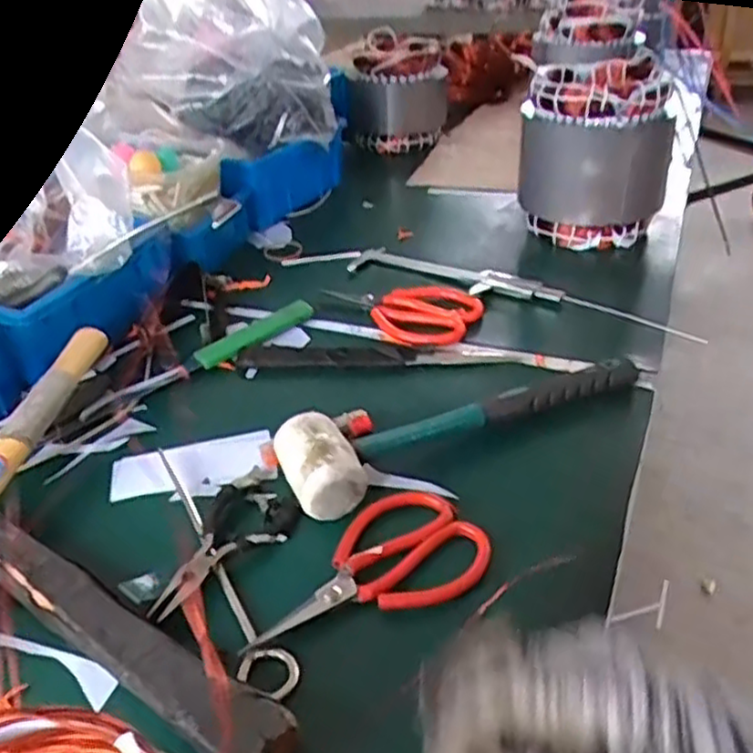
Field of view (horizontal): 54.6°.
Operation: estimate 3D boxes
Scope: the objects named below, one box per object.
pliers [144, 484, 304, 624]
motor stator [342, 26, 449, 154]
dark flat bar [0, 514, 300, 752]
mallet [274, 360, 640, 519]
[{"bbox_3d":[-0.108,0.108,0.480,0.060,0.015,0.115,26,46,36],"label":"pliers"},{"bbox_3d":[0.026,-0.418,1.058,0.149,0.143,0.149,-2,36,5],"label":"motor stator"},{"bbox_3d":[-0.152,0.147,0.416,0.263,0.031,0.036,21,44,32],"label":"dark flat bar"},{"bbox_3d":[0.067,0.020,0.551,0.289,0.043,0.080,-20,38,-19],"label":"mallet"}]

